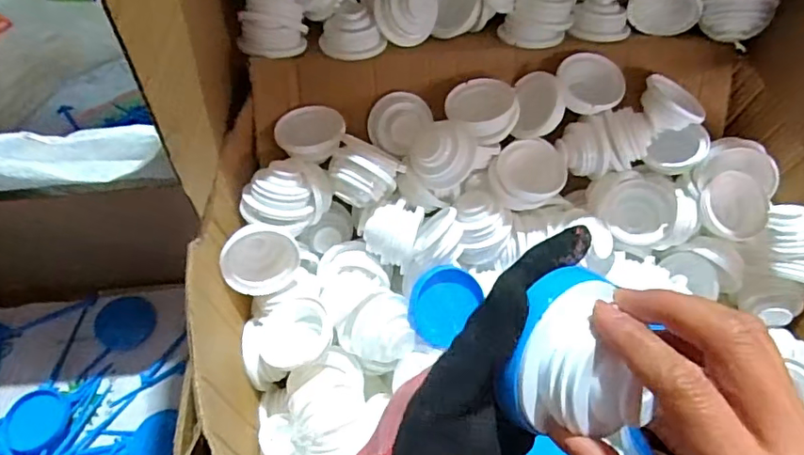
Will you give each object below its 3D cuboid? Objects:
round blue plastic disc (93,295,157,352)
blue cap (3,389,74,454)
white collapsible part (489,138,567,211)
[{"bbox_3d":[-0.411,0.143,0.801,0.078,0.006,0.079,6,78,-32],"label":"round blue plastic disc"},{"bbox_3d":[-0.487,0.257,0.710,0.086,0.012,0.080,1,58,-1],"label":"blue cap"},{"bbox_3d":[0.138,-0.058,0.588,0.080,0.027,0.073,-8,88,3],"label":"white collapsible part"}]

